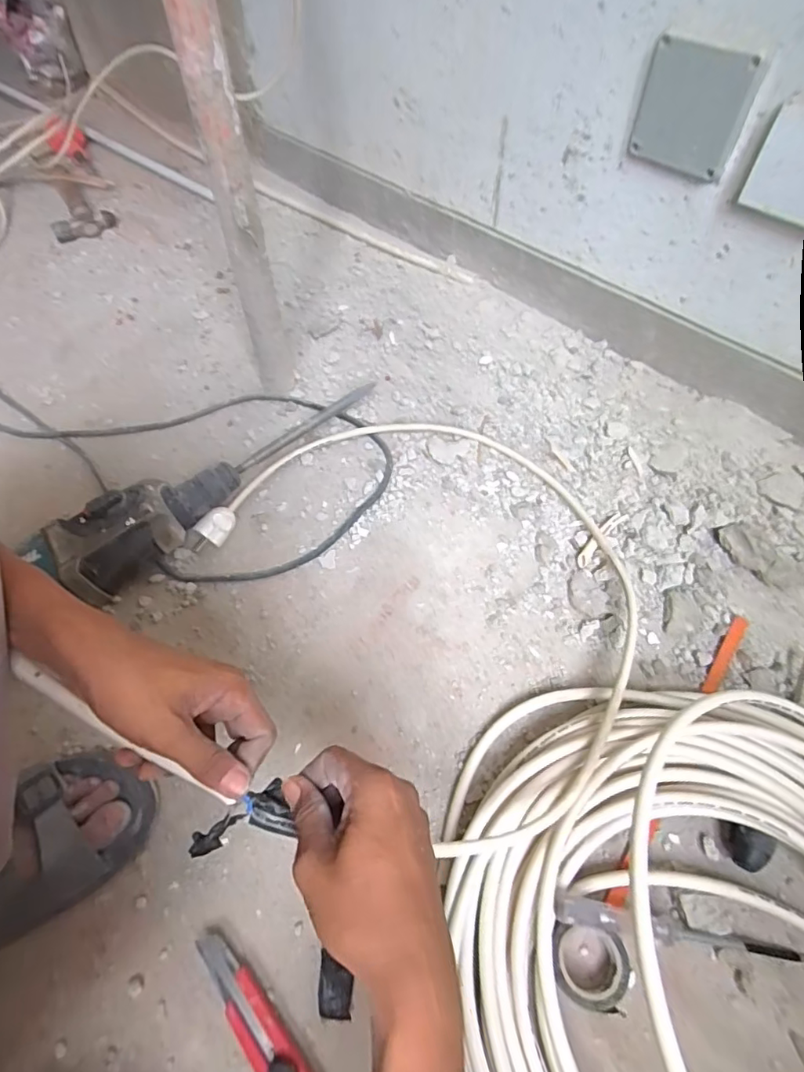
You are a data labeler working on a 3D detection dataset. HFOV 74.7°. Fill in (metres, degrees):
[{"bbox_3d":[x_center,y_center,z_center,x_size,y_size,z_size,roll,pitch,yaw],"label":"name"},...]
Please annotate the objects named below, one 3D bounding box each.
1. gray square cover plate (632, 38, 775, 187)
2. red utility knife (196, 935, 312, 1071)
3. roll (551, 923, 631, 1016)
[{"bbox_3d":[0.287,-0.424,0.527,0.011,0.101,0.110,-40,64,-20],"label":"gray square cover plate"},{"bbox_3d":[-0.095,0.362,0.373,0.030,0.019,0.163,-38,63,-19],"label":"red utility knife"},{"bbox_3d":[0.138,0.314,0.384,0.059,0.026,0.048,5,58,6],"label":"roll"}]

